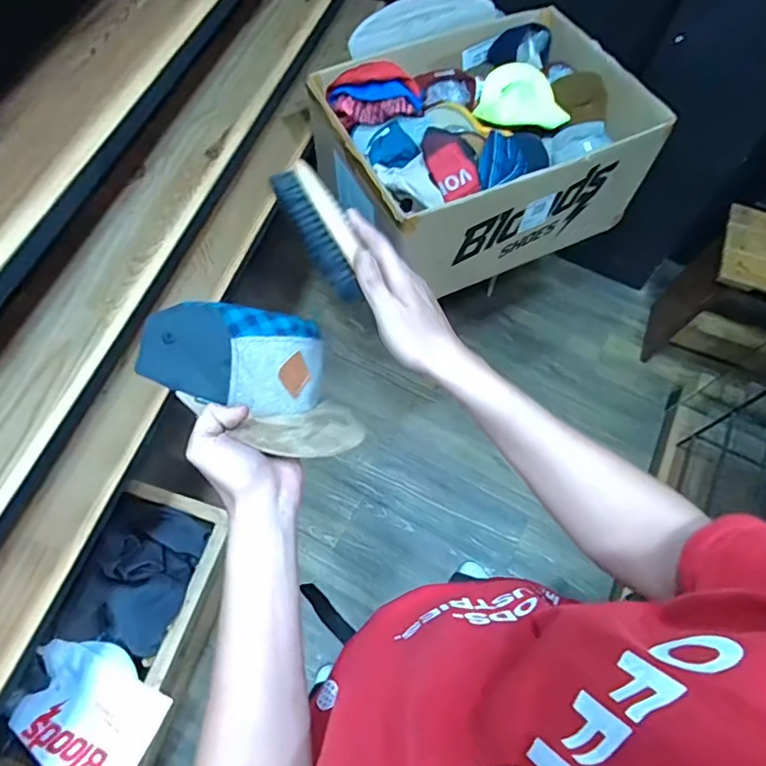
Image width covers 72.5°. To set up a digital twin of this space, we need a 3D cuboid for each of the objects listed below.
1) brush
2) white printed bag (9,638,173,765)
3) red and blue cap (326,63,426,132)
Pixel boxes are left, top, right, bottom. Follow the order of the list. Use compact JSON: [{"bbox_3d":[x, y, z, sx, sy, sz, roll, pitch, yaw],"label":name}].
[{"bbox_3d":[-0.052,-0.131,0.462,0.037,0.036,0.124,-31,106,-16],"label":"brush"},{"bbox_3d":[-0.632,0.699,1.112,0.337,0.116,0.241,28,66,11],"label":"white printed bag"},{"bbox_3d":[-0.016,-0.641,1.168,0.217,0.094,0.110,2,64,-2],"label":"red and blue cap"}]

